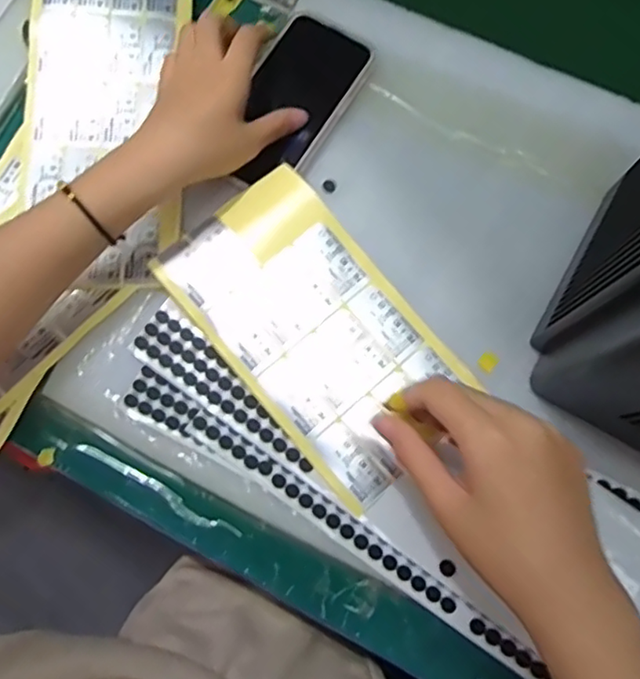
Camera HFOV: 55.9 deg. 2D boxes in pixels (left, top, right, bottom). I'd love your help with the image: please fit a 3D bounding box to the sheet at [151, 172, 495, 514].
[{"bbox_3d":[-0.002,-0.008,0.409,0.119,0.009,0.211,-40,85,-7],"label":"sheet"}]

